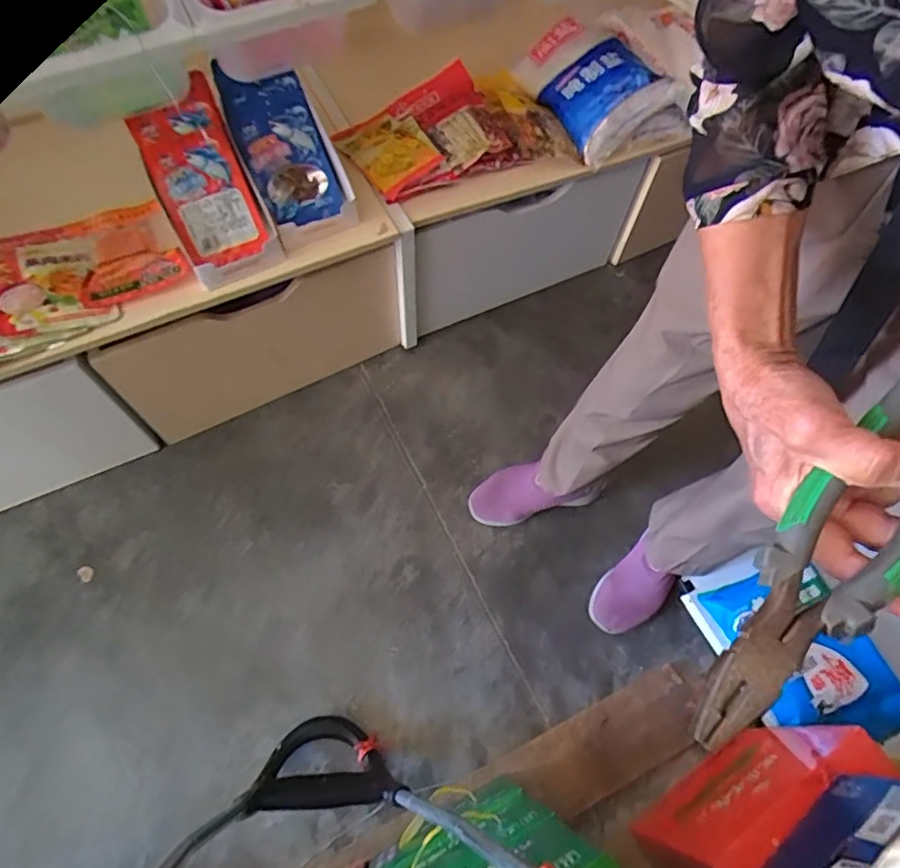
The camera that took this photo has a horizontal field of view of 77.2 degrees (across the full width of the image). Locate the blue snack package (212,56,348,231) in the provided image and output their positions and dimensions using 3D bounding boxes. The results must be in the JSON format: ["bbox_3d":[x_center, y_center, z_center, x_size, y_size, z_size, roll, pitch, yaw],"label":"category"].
[{"bbox_3d":[-0.251,-0.430,0.842,0.120,0.025,0.224,-25,103,-21],"label":"blue snack package"}]

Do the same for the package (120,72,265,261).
[{"bbox_3d":[-0.351,-0.360,0.795,0.122,0.229,0.050,-31,26,-24],"label":"package"}]

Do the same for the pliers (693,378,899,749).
[{"bbox_3d":[0.182,0.061,0.271,0.053,0.013,0.203,41,86,14],"label":"pliers"}]

